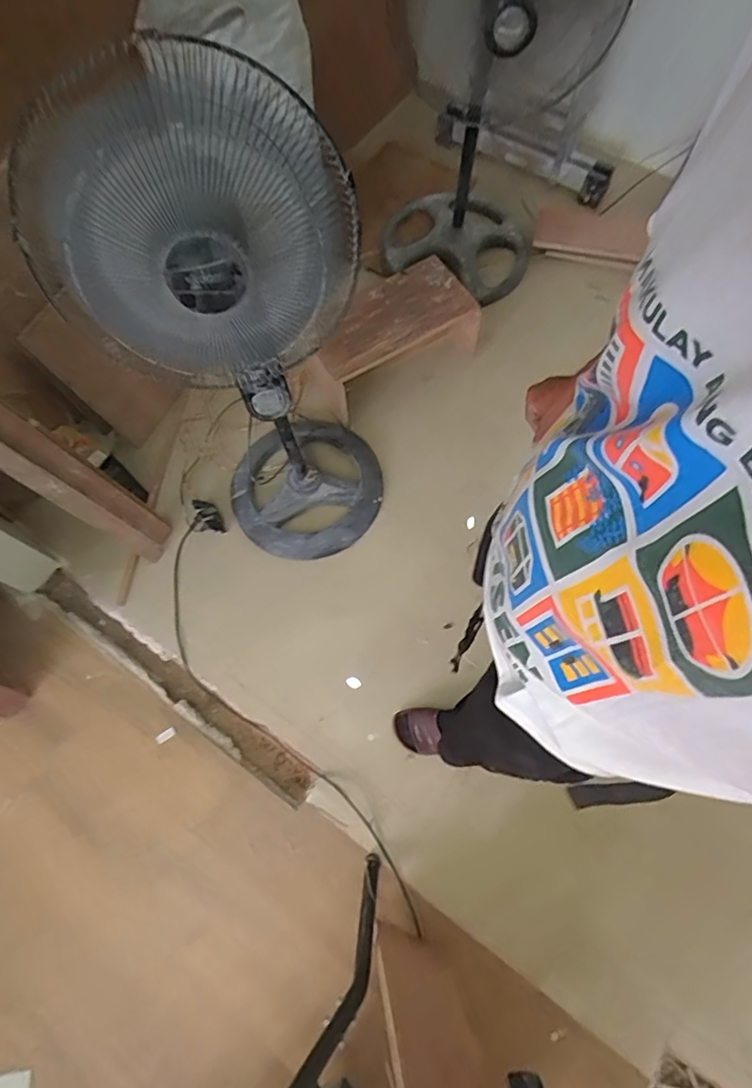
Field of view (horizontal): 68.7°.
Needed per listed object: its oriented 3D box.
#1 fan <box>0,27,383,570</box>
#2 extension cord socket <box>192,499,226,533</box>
[{"bbox_3d":[-0.217,-0.305,1.054,0.411,1.050,0.335,5,70,5],"label":"fan"},{"bbox_3d":[-0.460,-0.076,1.509,0.059,0.051,0.110,-27,72,-10],"label":"extension cord socket"}]

